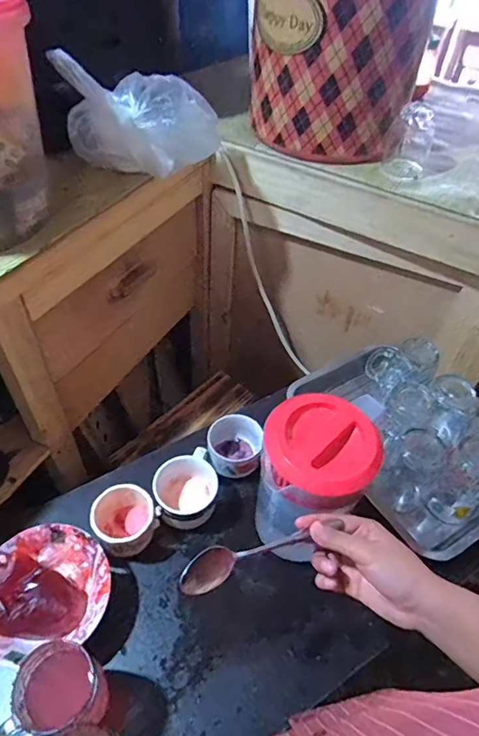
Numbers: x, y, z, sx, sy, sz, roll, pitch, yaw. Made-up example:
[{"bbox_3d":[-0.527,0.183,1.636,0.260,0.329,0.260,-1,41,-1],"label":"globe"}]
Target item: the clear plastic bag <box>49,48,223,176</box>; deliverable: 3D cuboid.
[{"bbox_3d":[-0.134,-0.349,0.682,0.220,0.116,0.110,-5,51,-7],"label":"clear plastic bag"}]

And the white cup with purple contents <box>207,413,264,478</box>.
[{"bbox_3d":[-0.007,0.121,0.725,0.078,0.062,0.085,2,50,-2],"label":"white cup with purple contents"}]

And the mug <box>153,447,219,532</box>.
[{"bbox_3d":[-0.075,0.167,0.675,0.086,0.062,0.106,4,50,0],"label":"mug"}]

